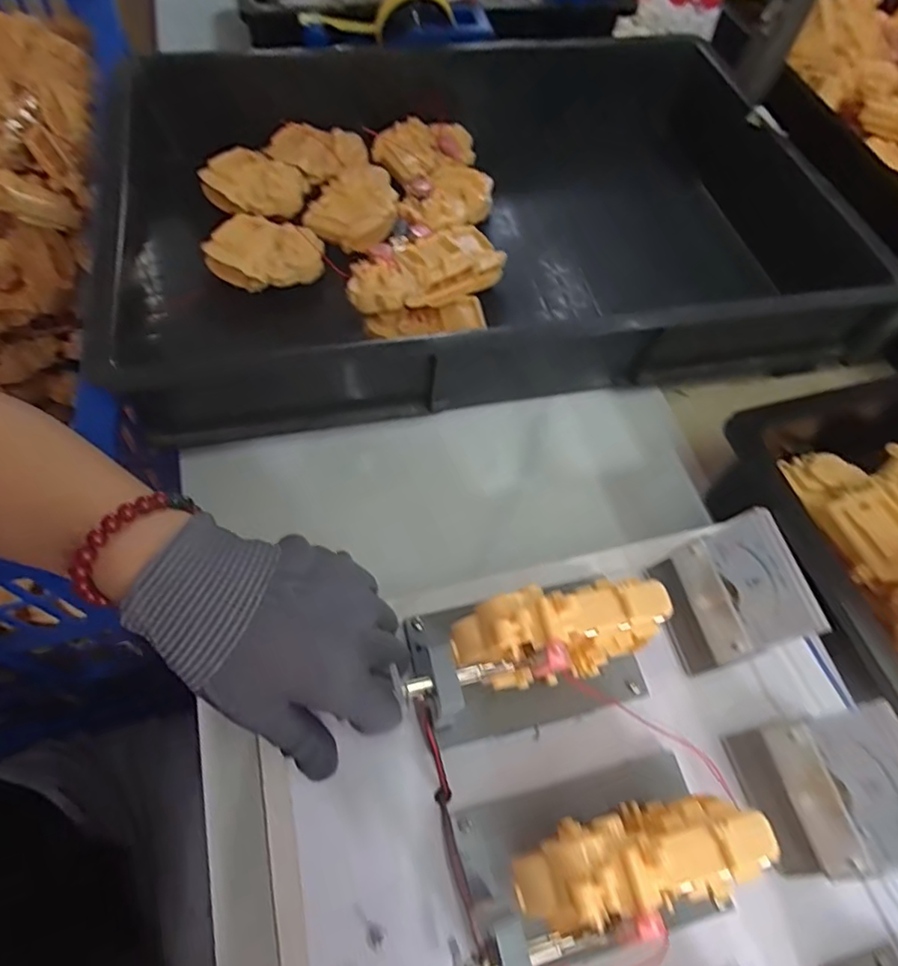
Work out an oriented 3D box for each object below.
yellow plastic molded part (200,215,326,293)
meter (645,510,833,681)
[{"bbox_3d":[-0.160,-0.201,0.525,0.100,0.024,0.065,8,61,0],"label":"yellow plastic molded part"},{"bbox_3d":[0.145,0.061,0.319,0.045,0.070,0.065,-8,62,-9],"label":"meter"}]

